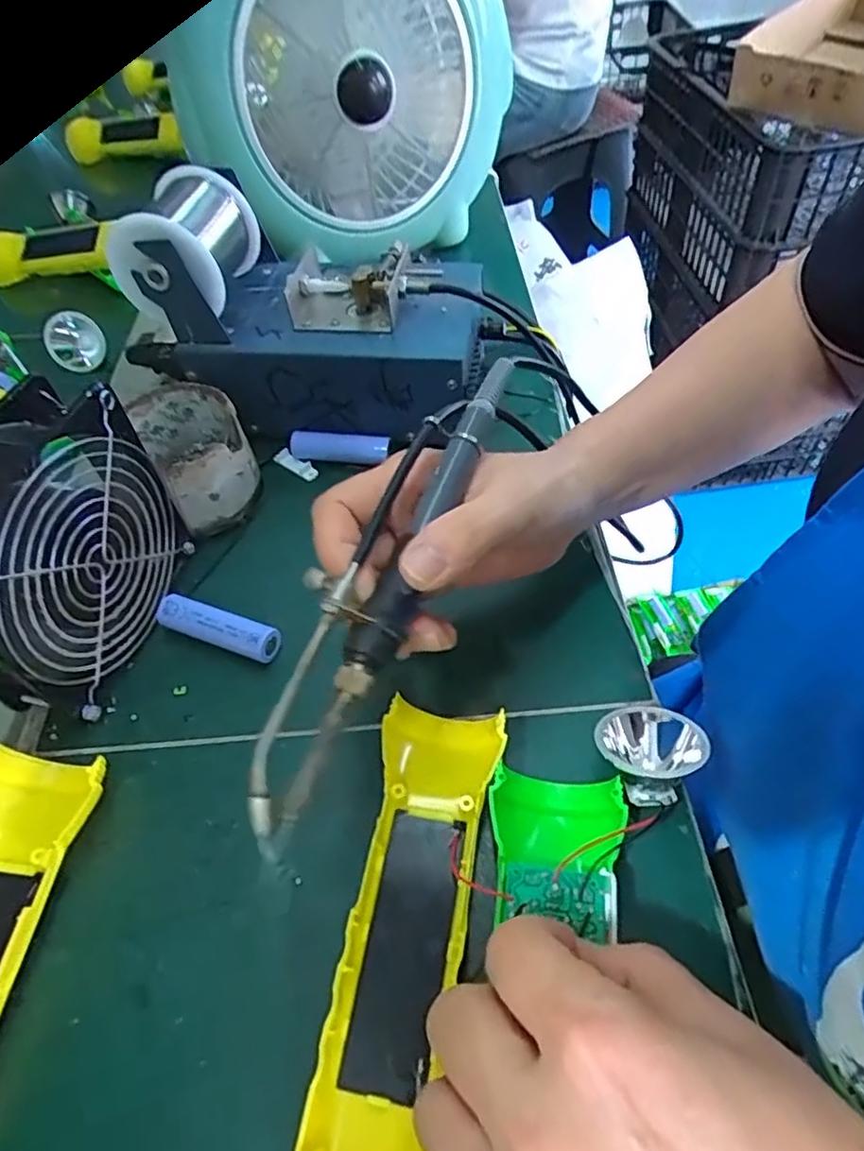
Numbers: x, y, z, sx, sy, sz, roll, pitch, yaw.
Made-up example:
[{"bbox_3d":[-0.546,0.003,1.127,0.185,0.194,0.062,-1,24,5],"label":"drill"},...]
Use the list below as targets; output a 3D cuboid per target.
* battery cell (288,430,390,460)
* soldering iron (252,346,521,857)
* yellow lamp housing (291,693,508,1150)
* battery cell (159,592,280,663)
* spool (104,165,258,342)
[{"bbox_3d":[-0.059,-0.081,0.404,0.064,0.018,0.015,3,53,7],"label":"battery cell"},{"bbox_3d":[-0.017,-0.008,0.234,0.031,0.019,0.211,18,68,17],"label":"soldering iron"},{"bbox_3d":[-0.008,0.126,0.240,0.049,0.029,0.163,7,53,10],"label":"yellow lamp housing"},{"bbox_3d":[-0.112,0.028,0.327,0.068,0.019,0.017,16,55,16],"label":"battery cell"},{"bbox_3d":[-0.141,-0.194,0.366,0.066,0.058,0.082,9,54,11],"label":"spool"}]

